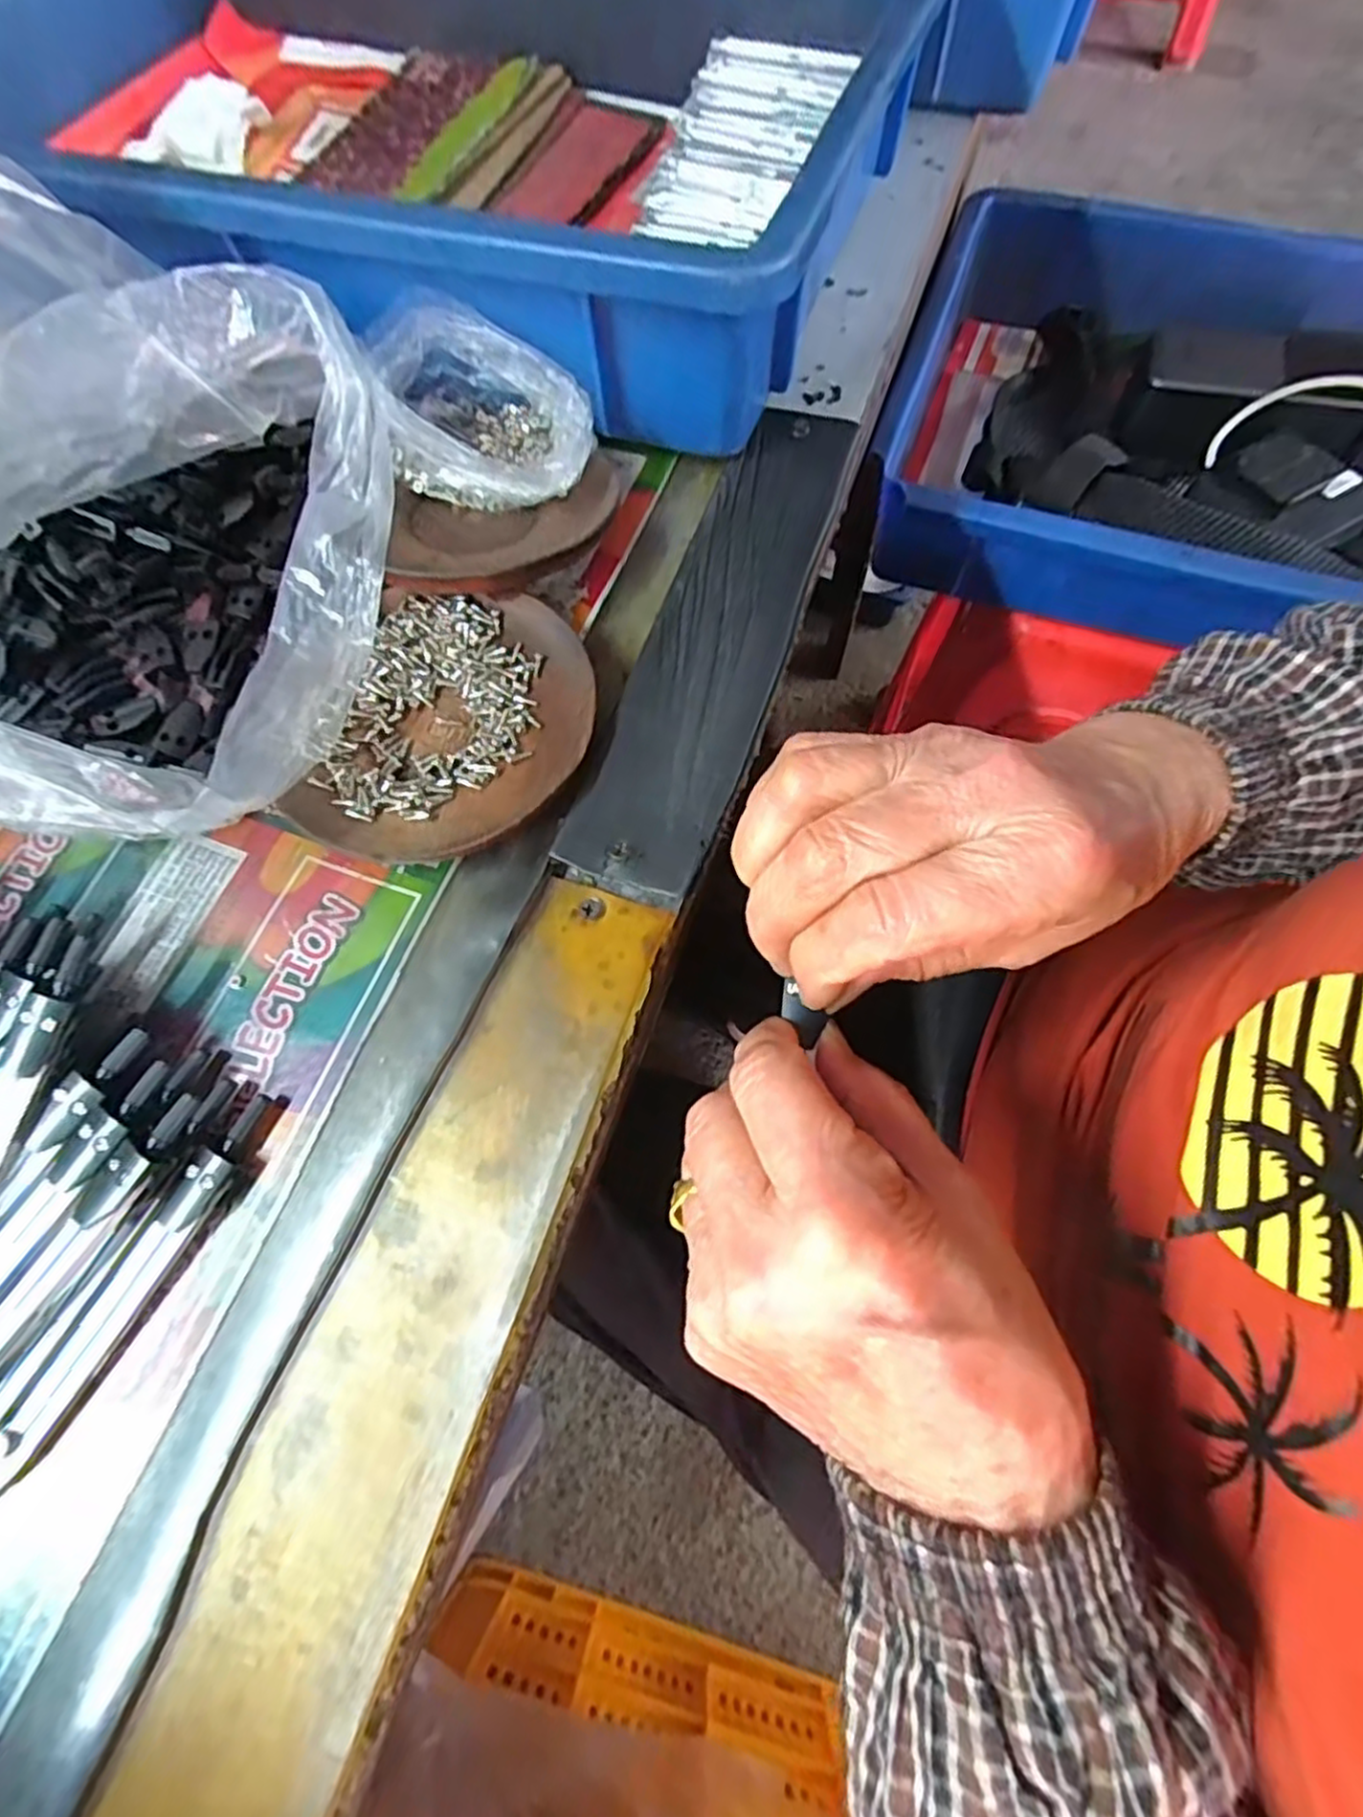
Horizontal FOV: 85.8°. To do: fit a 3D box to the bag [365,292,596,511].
[{"bbox_3d":[-0.079,-0.193,0.283,0.090,0.039,0.055,18,71,9],"label":"bag"}]

